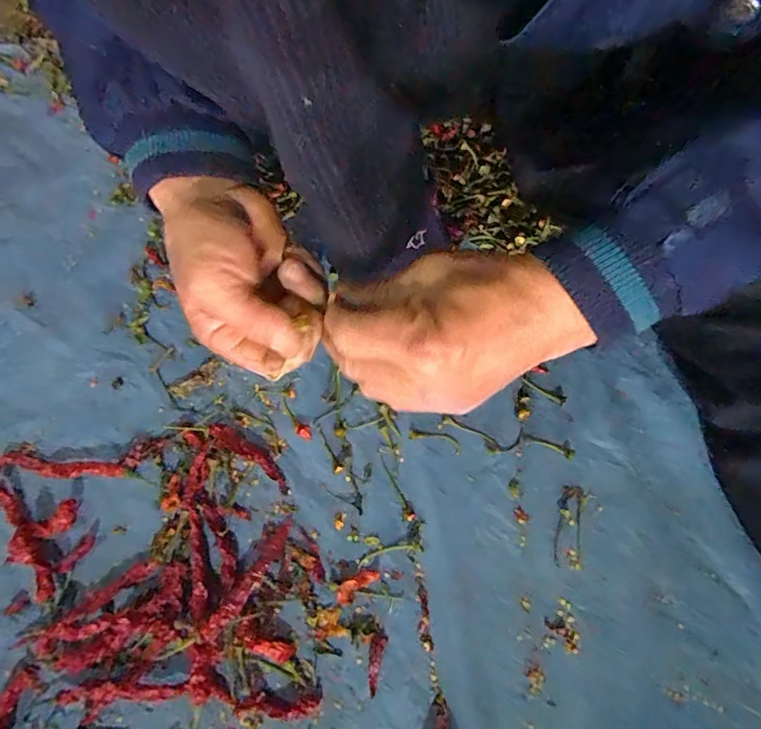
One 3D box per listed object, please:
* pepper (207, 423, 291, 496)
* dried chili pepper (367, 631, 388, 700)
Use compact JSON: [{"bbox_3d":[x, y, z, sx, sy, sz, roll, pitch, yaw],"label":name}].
[{"bbox_3d":[-0.108,0.076,0.397,0.085,0.008,0.019,34,76,11],"label":"pepper"},{"bbox_3d":[-0.004,0.223,0.353,0.011,0.004,0.042,10,73,4],"label":"dried chili pepper"}]

